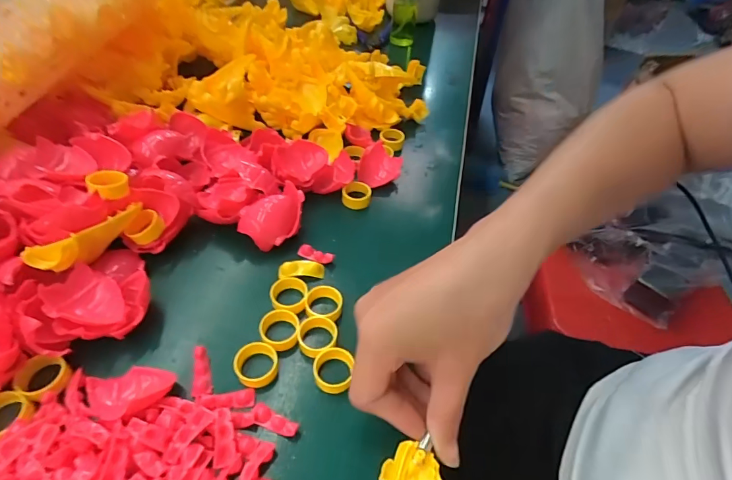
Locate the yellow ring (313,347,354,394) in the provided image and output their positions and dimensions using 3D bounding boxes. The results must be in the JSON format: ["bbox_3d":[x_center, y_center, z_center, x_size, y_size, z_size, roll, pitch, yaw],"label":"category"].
[{"bbox_3d":[-0.021,0.081,0.259,0.022,0.012,0.024,1,48,-1],"label":"yellow ring"}]

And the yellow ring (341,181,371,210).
[{"bbox_3d":[-0.009,-0.040,0.368,0.025,0.013,0.025,1,48,-1],"label":"yellow ring"}]

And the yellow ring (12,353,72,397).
[{"bbox_3d":[-0.187,0.079,0.241,0.026,0.008,0.024,1,48,-1],"label":"yellow ring"}]

